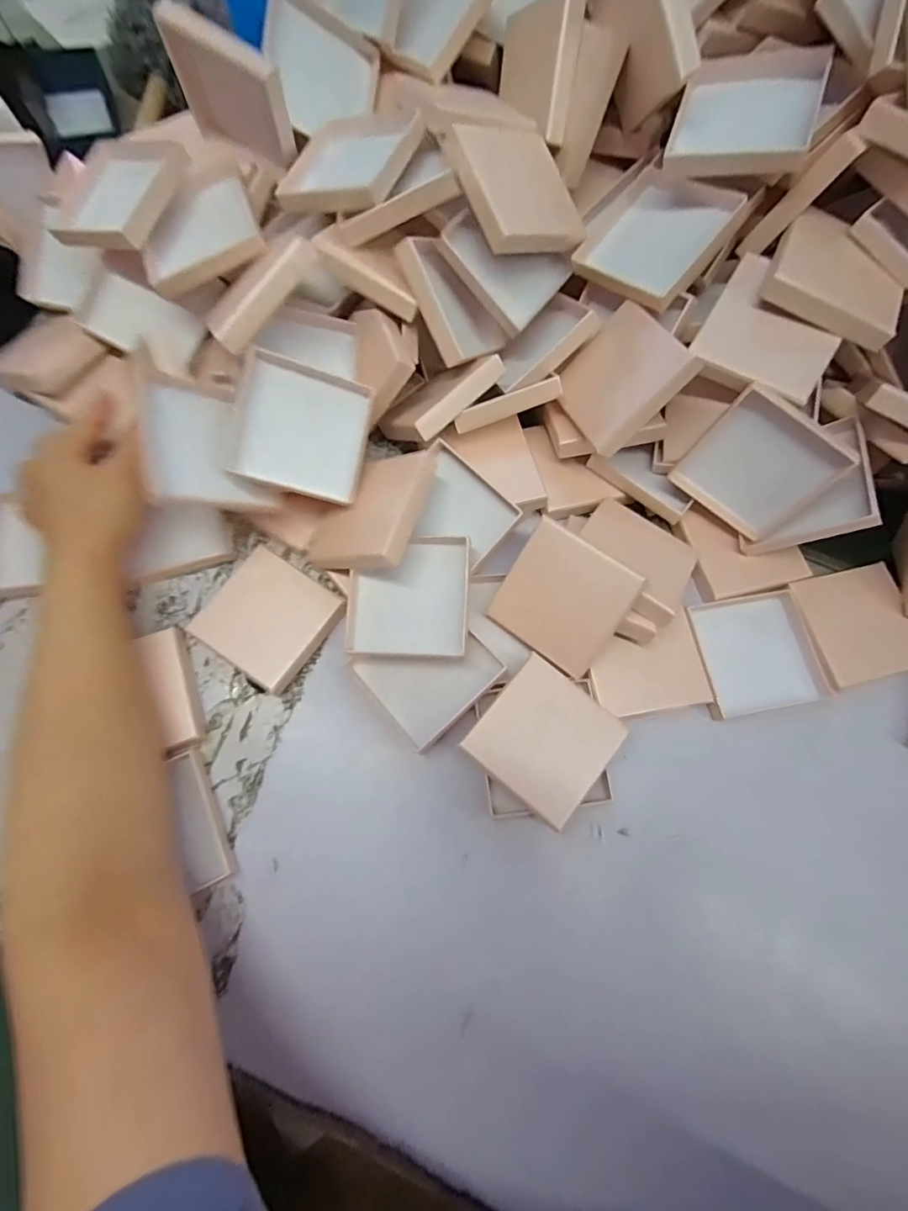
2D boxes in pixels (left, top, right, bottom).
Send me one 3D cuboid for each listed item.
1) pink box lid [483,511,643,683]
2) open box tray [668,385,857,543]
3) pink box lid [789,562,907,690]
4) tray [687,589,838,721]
[{"bbox_3d":[0.068,-0.003,0.341,0.074,0.009,0.080,34,115,12],"label":"pink box lid"},{"bbox_3d":[0.191,-0.089,0.343,0.079,0.077,0.013,40,53,6],"label":"open box tray"},{"bbox_3d":[0.275,0.012,0.366,0.073,0.008,0.074,-11,71,-5],"label":"pink box lid"},{"bbox_3d":[0.200,0.030,0.355,0.080,0.013,0.075,-10,71,-5],"label":"tray"}]

